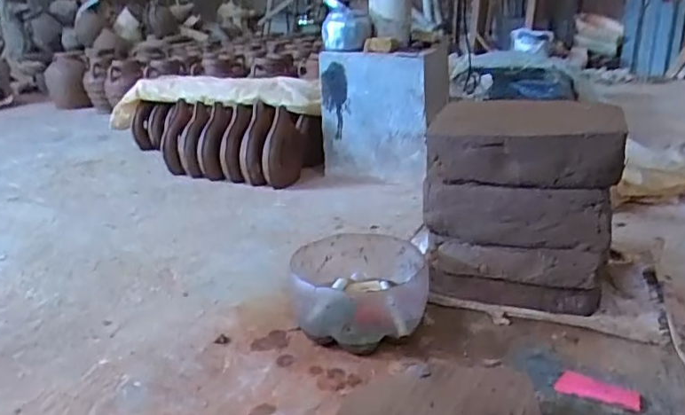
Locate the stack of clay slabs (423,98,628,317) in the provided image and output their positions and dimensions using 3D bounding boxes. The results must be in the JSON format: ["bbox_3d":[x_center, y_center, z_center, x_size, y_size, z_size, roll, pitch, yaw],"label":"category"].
[{"bbox_3d":[0.326,-0.021,1.054,0.307,0.336,0.299,3,20,15],"label":"stack of clay slabs"}]

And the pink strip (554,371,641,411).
[{"bbox_3d":[0.370,0.266,0.810,0.109,0.011,0.048,9,23,24],"label":"pink strip"}]

